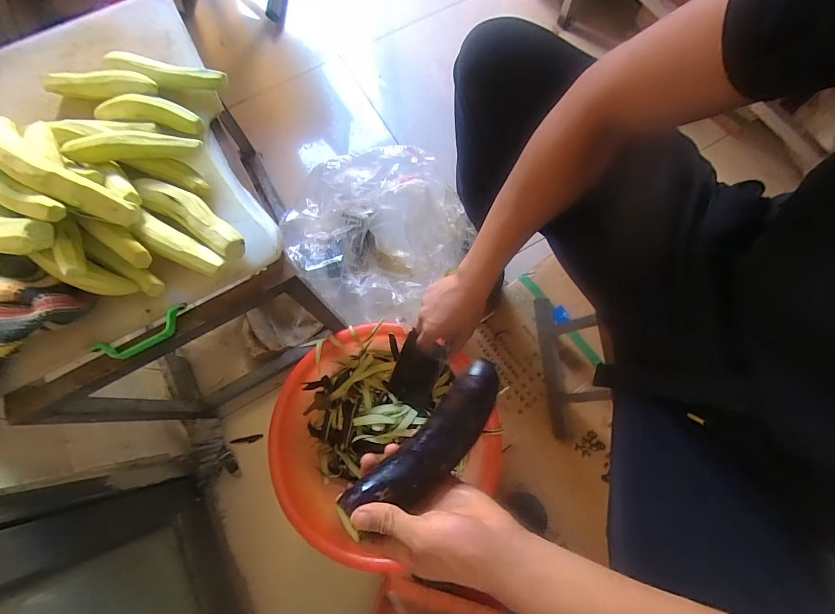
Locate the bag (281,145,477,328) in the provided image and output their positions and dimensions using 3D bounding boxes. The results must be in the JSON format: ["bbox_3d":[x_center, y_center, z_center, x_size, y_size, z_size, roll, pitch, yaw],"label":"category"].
[{"bbox_3d":[-0.095,-0.123,0.807,0.278,0.301,0.325,-40,77,-10],"label":"bag"}]

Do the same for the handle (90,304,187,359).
[{"bbox_3d":[-0.357,0.037,0.492,0.123,0.012,0.032,-28,75,-7],"label":"handle"}]

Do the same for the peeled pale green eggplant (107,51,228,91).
[{"bbox_3d":[-0.387,-0.356,0.577,0.180,0.037,0.038,8,74,3],"label":"peeled pale green eggplant"}]

